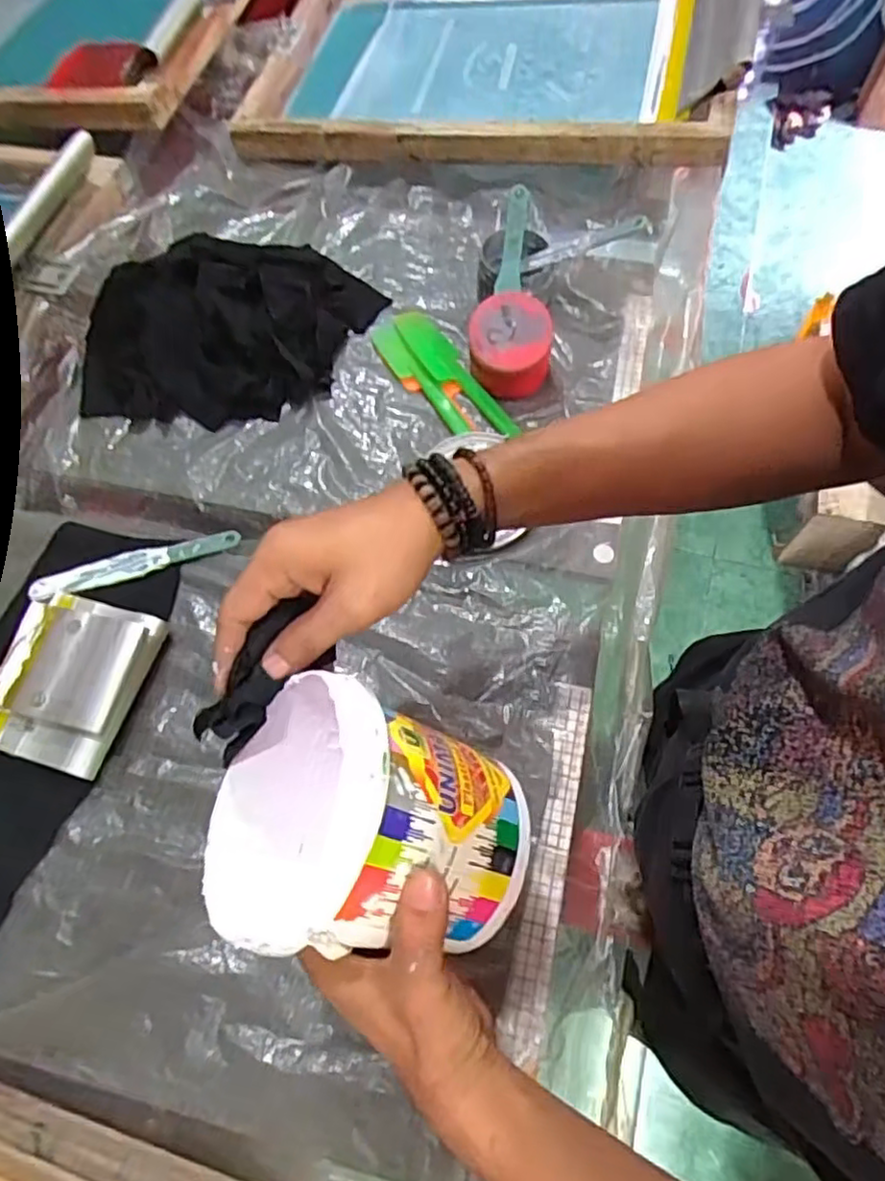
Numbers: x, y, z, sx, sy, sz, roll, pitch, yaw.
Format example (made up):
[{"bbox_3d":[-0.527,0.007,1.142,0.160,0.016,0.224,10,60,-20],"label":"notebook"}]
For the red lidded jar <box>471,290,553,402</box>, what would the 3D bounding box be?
[{"bbox_3d":[0.074,-0.273,0.731,0.092,0.076,0.083,-1,64,3],"label":"red lidded jar"}]

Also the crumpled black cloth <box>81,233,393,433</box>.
[{"bbox_3d":[-0.249,-0.336,0.784,0.315,0.071,0.305,9,65,7],"label":"crumpled black cloth"}]

